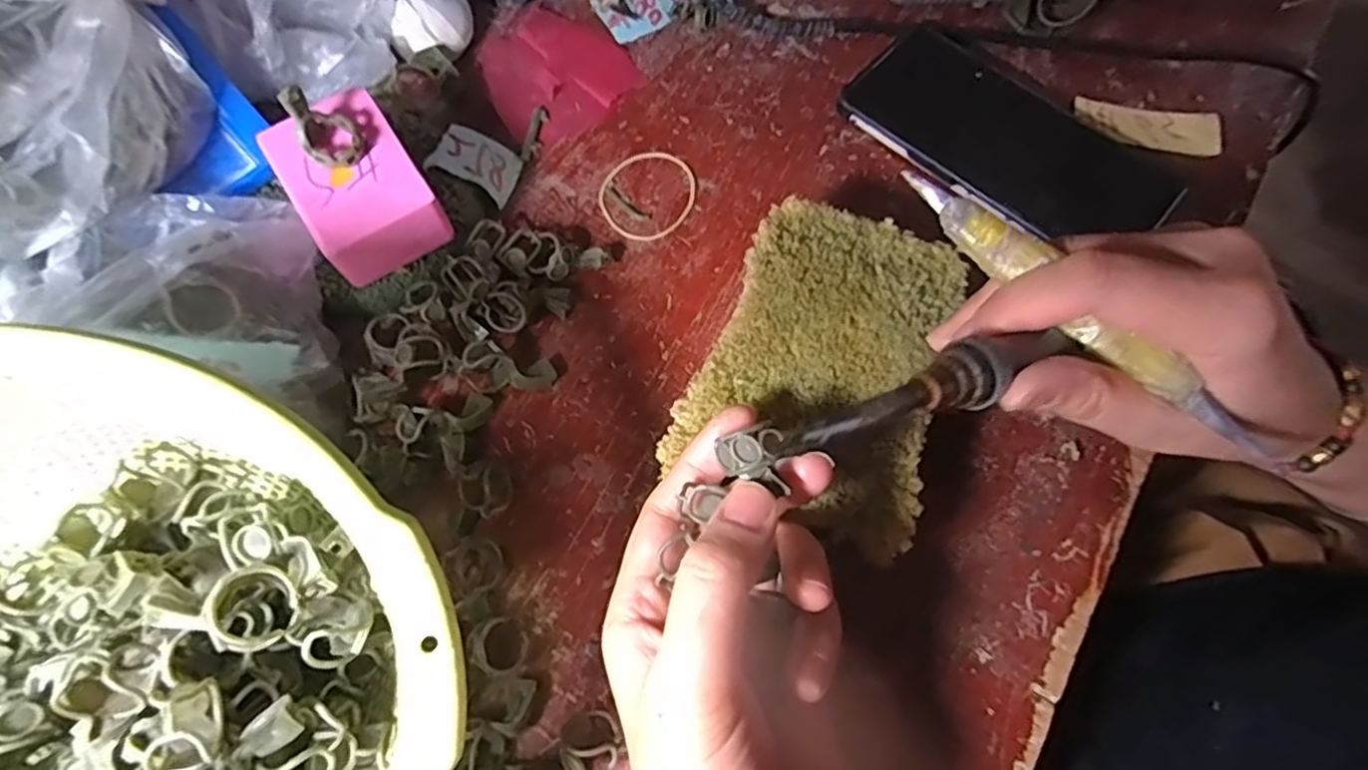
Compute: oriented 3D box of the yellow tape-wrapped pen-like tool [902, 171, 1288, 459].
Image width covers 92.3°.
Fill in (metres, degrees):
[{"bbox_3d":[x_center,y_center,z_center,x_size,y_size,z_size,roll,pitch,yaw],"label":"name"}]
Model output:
[{"bbox_3d":[0.123,-0.035,0.224,0.116,0.012,0.013,44,75,10],"label":"yellow tape-wrapped pen-like tool"}]

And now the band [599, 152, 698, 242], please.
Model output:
[{"bbox_3d":[-0.018,-0.096,0.329,0.046,0.004,0.051,32,72,10],"label":"band"}]

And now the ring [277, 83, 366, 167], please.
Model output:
[{"bbox_3d":[-0.139,-0.099,0.256,0.020,0.026,0.022,1,70,-2],"label":"ring"}]

